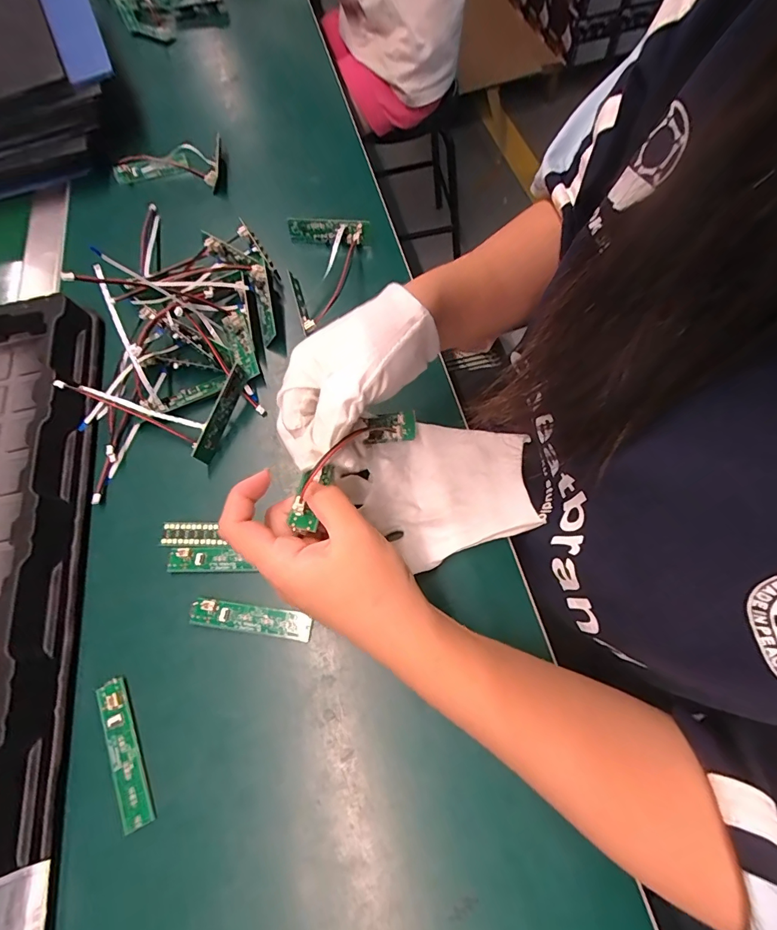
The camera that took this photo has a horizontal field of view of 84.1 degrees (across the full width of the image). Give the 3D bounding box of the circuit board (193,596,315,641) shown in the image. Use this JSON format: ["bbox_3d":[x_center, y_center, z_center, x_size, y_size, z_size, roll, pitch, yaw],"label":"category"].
[{"bbox_3d":[-0.093,0.103,0.290,0.082,0.009,0.019,7,66,5],"label":"circuit board"}]

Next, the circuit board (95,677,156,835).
[{"bbox_3d":[-0.163,0.174,0.262,0.018,0.007,0.083,-26,67,-10],"label":"circuit board"}]

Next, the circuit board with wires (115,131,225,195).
[{"bbox_3d":[-0.241,-0.323,0.465,0.117,0.028,0.060,-12,66,-3],"label":"circuit board with wires"}]

